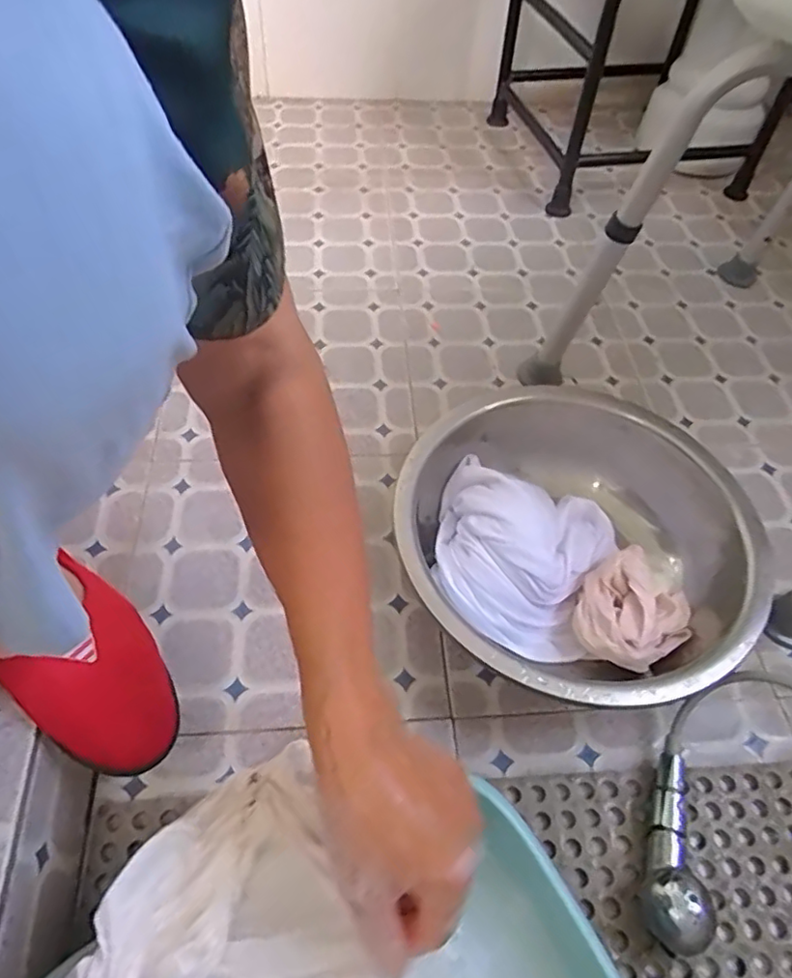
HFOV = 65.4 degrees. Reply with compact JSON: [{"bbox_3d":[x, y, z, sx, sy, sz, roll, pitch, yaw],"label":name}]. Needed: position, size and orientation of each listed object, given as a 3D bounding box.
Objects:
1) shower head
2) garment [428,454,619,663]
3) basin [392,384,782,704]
[{"bbox_3d":[0.206,0.264,0.459,0.039,0.048,0.131,16,54,8],"label":"shower head"},{"bbox_3d":[0.115,0.066,0.585,0.164,0.087,0.163,18,54,10],"label":"garment"},{"bbox_3d":[0.160,0.047,0.586,0.318,0.096,0.320,3,53,-3],"label":"basin"}]

